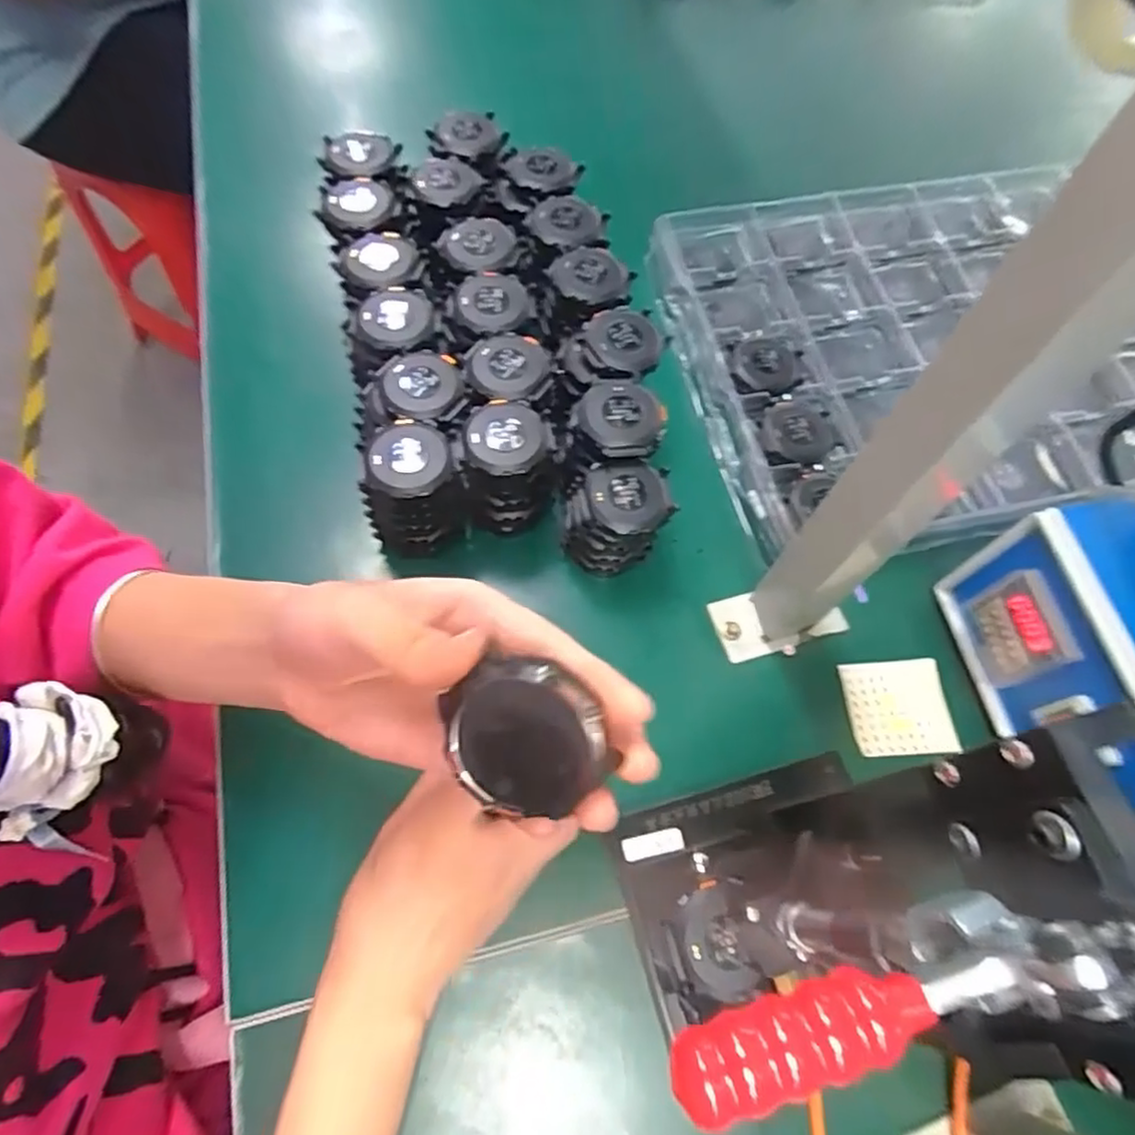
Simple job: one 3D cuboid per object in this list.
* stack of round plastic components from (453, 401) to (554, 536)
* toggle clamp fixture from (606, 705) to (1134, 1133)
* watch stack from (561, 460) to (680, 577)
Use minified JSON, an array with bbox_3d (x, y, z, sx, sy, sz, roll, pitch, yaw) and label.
[{"bbox_3d":[-0.037,-0.058,0.407,0.054,0.070,0.052,-8,66,-7],"label":"stack of round plastic components"},{"bbox_3d":[0.097,0.120,0.248,0.155,0.205,0.112,-3,65,-5],"label":"toggle clamp fixture"},{"bbox_3d":[0.028,-0.026,0.409,0.060,0.068,0.046,3,65,-2],"label":"watch stack"}]

